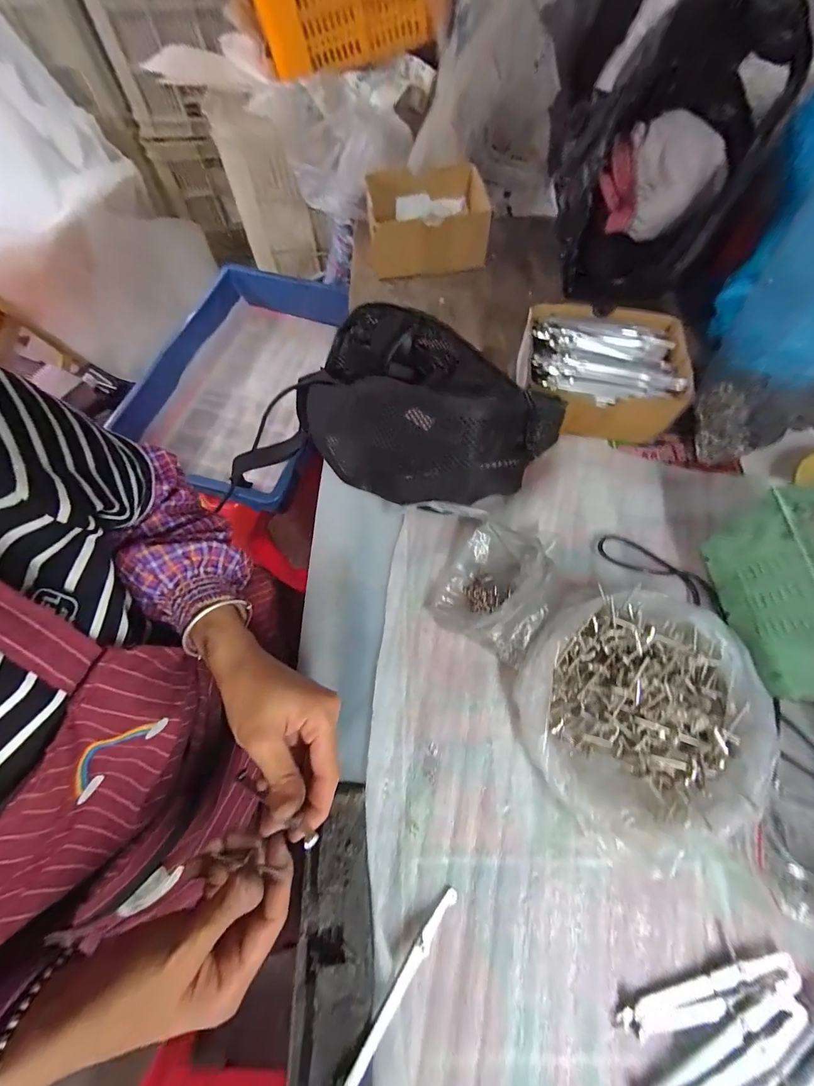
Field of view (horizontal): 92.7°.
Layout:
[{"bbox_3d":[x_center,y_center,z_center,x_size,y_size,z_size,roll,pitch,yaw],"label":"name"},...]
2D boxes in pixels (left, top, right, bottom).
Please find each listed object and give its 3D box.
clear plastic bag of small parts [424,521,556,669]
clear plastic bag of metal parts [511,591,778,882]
[{"bbox_3d":[0.082,0.040,0.357,0.105,0.041,0.108,27,70,11],"label":"clear plastic bag of small parts"},{"bbox_3d":[0.187,0.136,0.311,0.183,0.046,0.179,-41,72,-15],"label":"clear plastic bag of metal parts"}]

